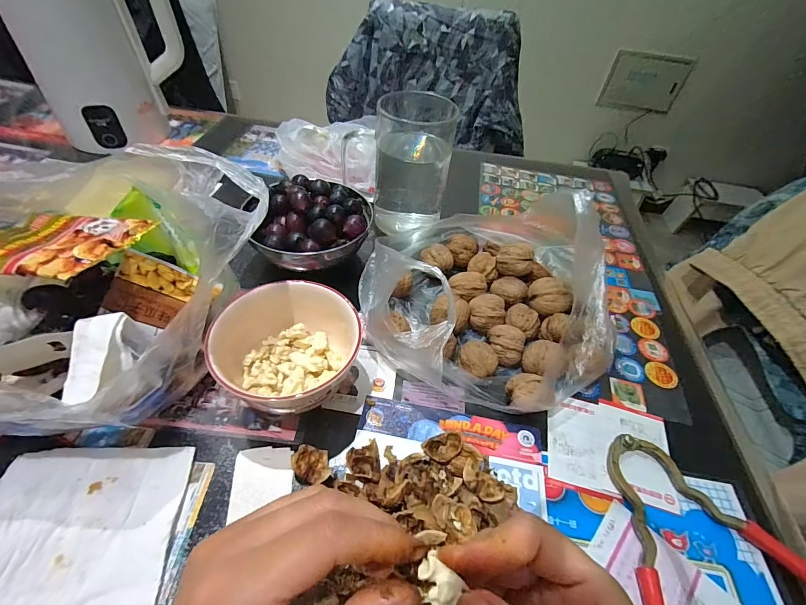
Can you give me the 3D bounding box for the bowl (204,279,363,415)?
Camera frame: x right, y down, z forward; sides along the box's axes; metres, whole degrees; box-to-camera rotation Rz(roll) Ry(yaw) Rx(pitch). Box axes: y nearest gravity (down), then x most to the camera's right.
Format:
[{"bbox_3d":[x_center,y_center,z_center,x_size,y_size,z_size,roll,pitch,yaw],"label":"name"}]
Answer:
[{"bbox_3d":[-0.093,0.040,0.317,0.108,0.063,0.115,3,47,-4],"label":"bowl"}]

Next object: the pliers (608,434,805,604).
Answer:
[{"bbox_3d":[0.210,0.172,0.269,0.161,0.019,0.152,-10,49,-15],"label":"pliers"}]

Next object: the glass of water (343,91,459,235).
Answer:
[{"bbox_3d":[-0.009,-0.169,0.450,0.128,0.134,0.088,7,47,0],"label":"glass of water"}]

